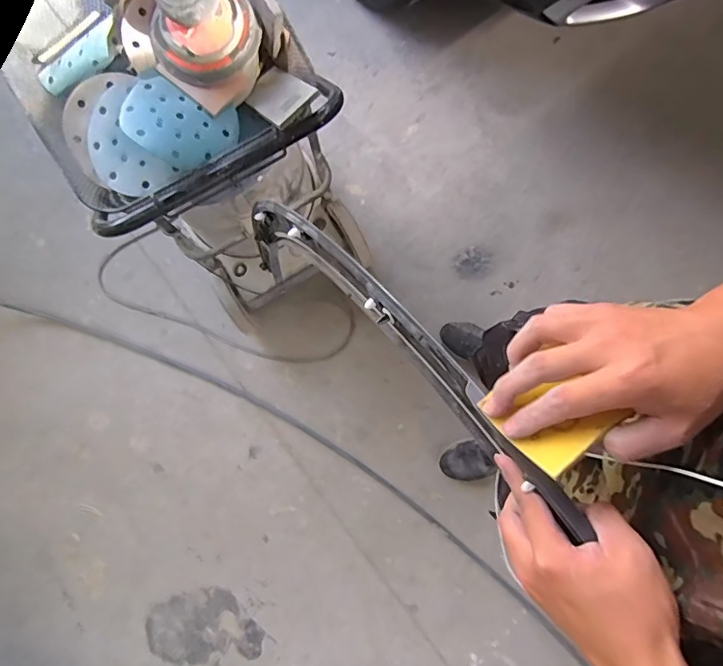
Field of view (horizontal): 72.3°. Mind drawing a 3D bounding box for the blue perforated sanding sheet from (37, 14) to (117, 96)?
[{"bbox_3d":[-0.388,-0.373,0.678,0.140,0.020,0.050,-22,75,18],"label":"blue perforated sanding sheet"}]

